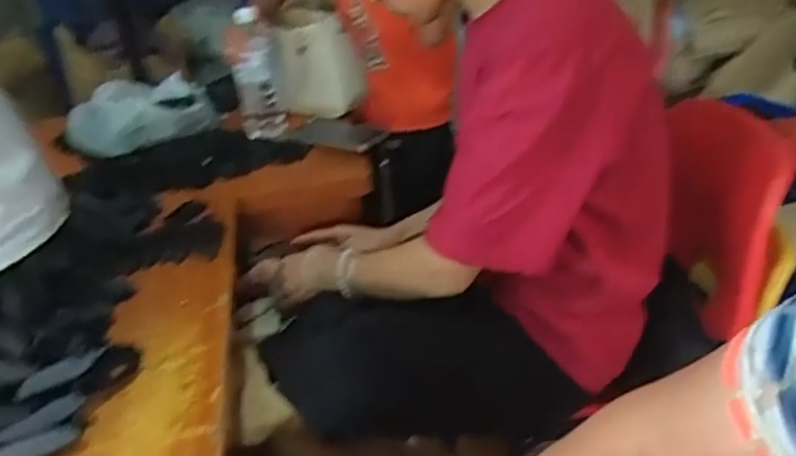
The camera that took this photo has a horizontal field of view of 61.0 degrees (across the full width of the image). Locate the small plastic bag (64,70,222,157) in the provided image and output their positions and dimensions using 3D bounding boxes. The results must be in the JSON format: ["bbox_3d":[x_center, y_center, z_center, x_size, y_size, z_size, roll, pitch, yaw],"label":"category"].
[{"bbox_3d":[-0.442,-0.201,1.172,0.244,0.100,0.136,-16,30,-22],"label":"small plastic bag"}]

